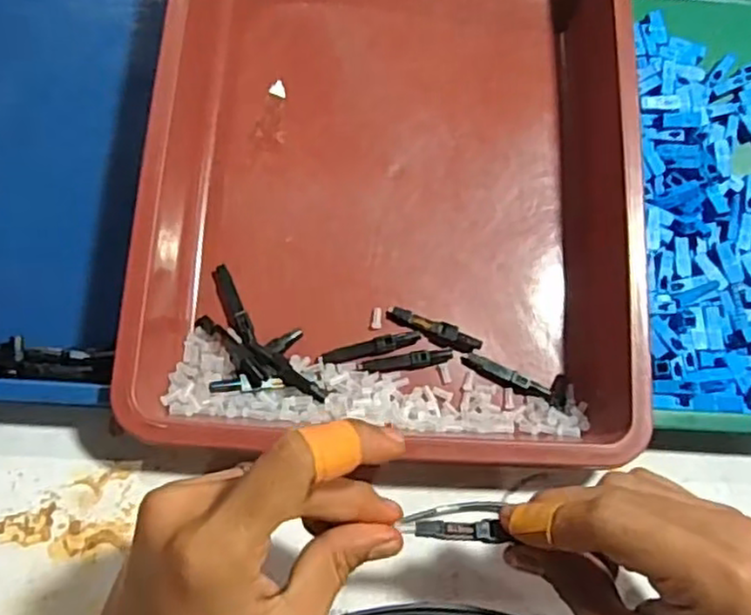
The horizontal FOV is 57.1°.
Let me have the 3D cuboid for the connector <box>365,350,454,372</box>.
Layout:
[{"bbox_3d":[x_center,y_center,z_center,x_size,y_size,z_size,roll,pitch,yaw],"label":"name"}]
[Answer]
[{"bbox_3d":[0.018,0.030,0.390,0.050,0.008,0.007,-4,51,-8],"label":"connector"}]

